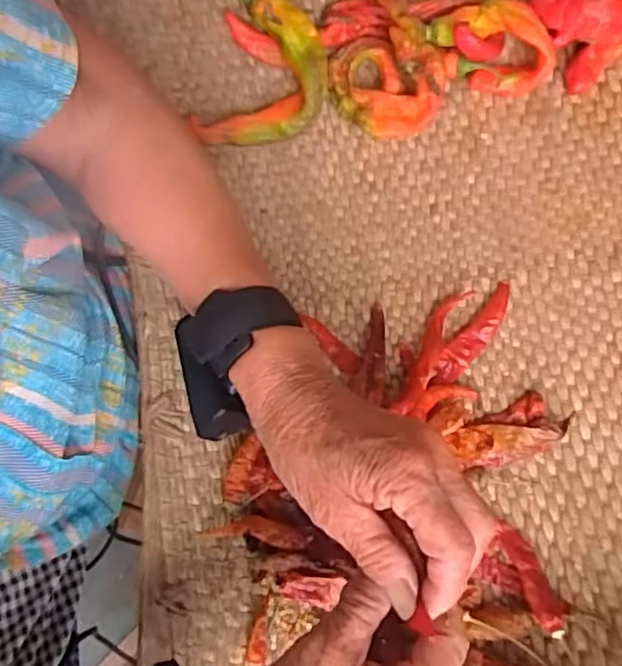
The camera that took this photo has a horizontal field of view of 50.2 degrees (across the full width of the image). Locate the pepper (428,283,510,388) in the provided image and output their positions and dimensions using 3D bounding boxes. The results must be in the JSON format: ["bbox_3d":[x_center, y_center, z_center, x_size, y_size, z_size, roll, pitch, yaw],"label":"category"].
[{"bbox_3d":[0.109,0.003,0.449,0.018,0.011,0.086,40,82,7],"label":"pepper"}]

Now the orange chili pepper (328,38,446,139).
[{"bbox_3d":[0.053,-0.175,0.475,0.082,0.034,0.064,18,80,4],"label":"orange chili pepper"}]

